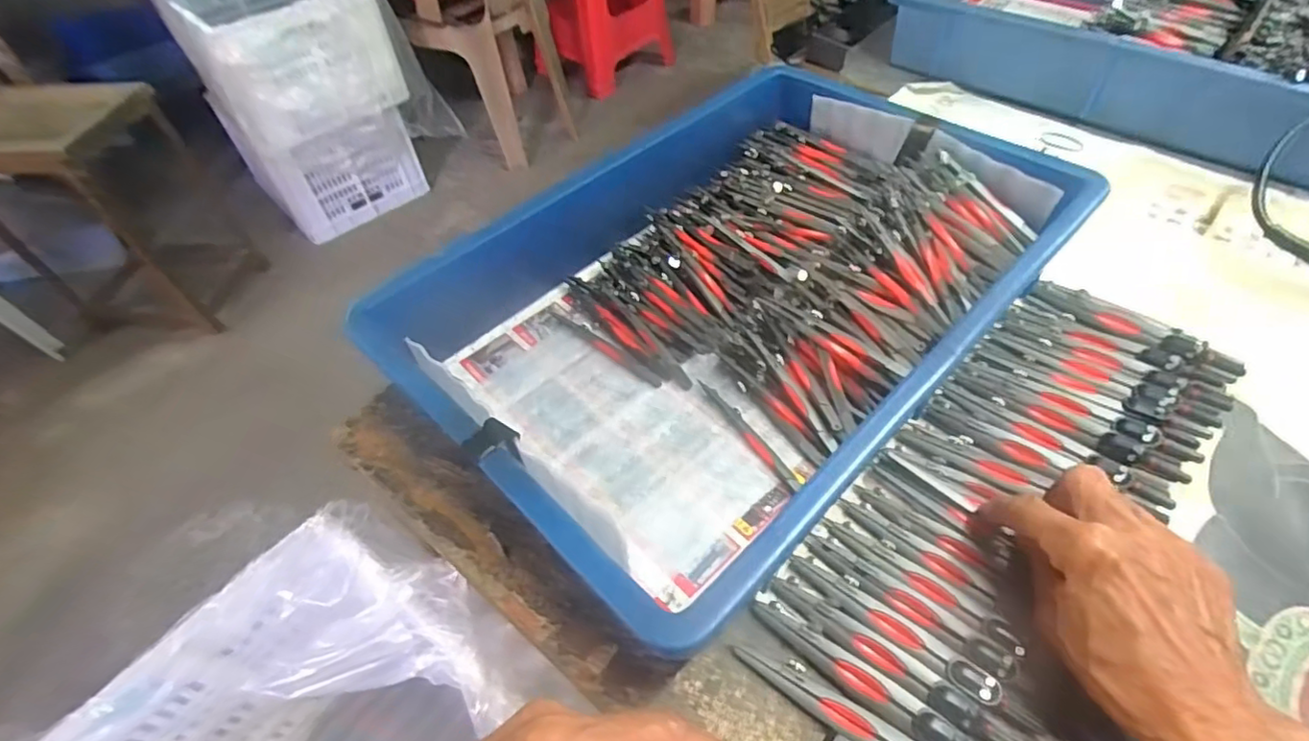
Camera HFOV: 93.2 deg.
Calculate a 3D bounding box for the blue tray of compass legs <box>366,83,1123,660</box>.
[{"bbox_3d":[0.059,-0.061,0.424,0.412,0.072,0.289,-39,57,-25],"label":"blue tray of compass legs"}]

